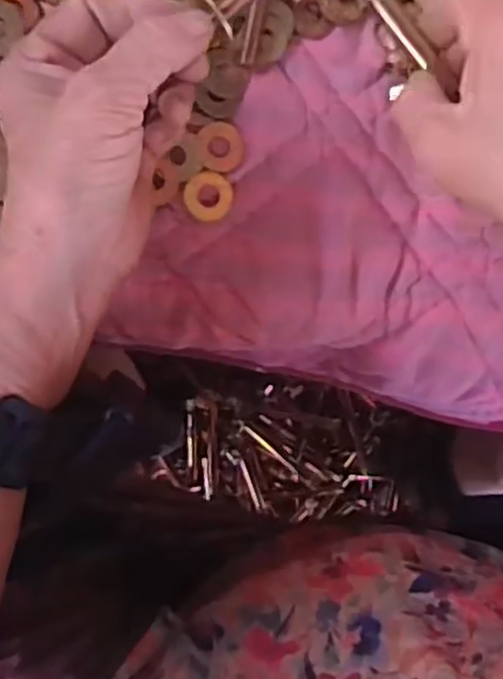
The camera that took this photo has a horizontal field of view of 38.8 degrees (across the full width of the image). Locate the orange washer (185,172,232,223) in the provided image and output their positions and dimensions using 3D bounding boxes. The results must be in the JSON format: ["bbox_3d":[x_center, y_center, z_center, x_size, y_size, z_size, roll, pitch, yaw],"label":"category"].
[{"bbox_3d":[-0.021,-0.070,0.350,0.024,0.004,0.024,-16,93,-4],"label":"orange washer"}]

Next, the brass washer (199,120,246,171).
[{"bbox_3d":[-0.015,-0.095,0.352,0.022,0.004,0.024,-11,93,-5],"label":"brass washer"}]

